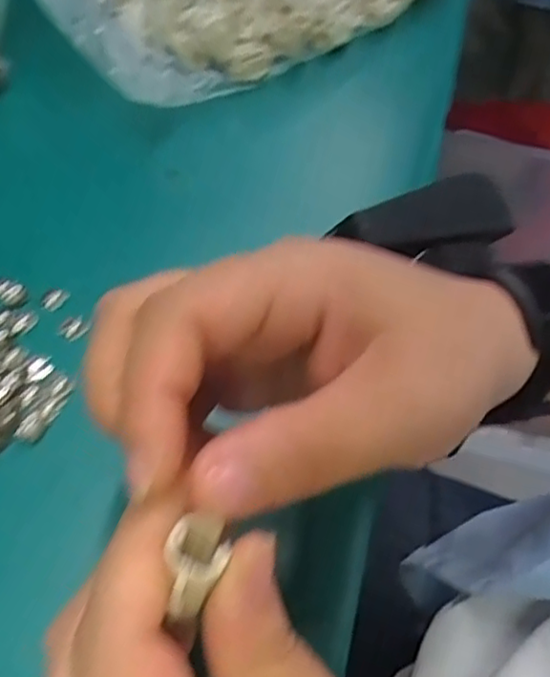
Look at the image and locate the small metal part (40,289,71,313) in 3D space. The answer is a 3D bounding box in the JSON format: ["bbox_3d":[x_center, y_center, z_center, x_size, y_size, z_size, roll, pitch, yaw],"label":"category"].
[{"bbox_3d":[-0.092,-0.016,0.266,0.008,0.004,0.012,26,57,13],"label":"small metal part"}]

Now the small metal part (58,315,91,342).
[{"bbox_3d":[-0.082,-0.005,0.259,0.010,0.004,0.011,27,57,13],"label":"small metal part"}]

